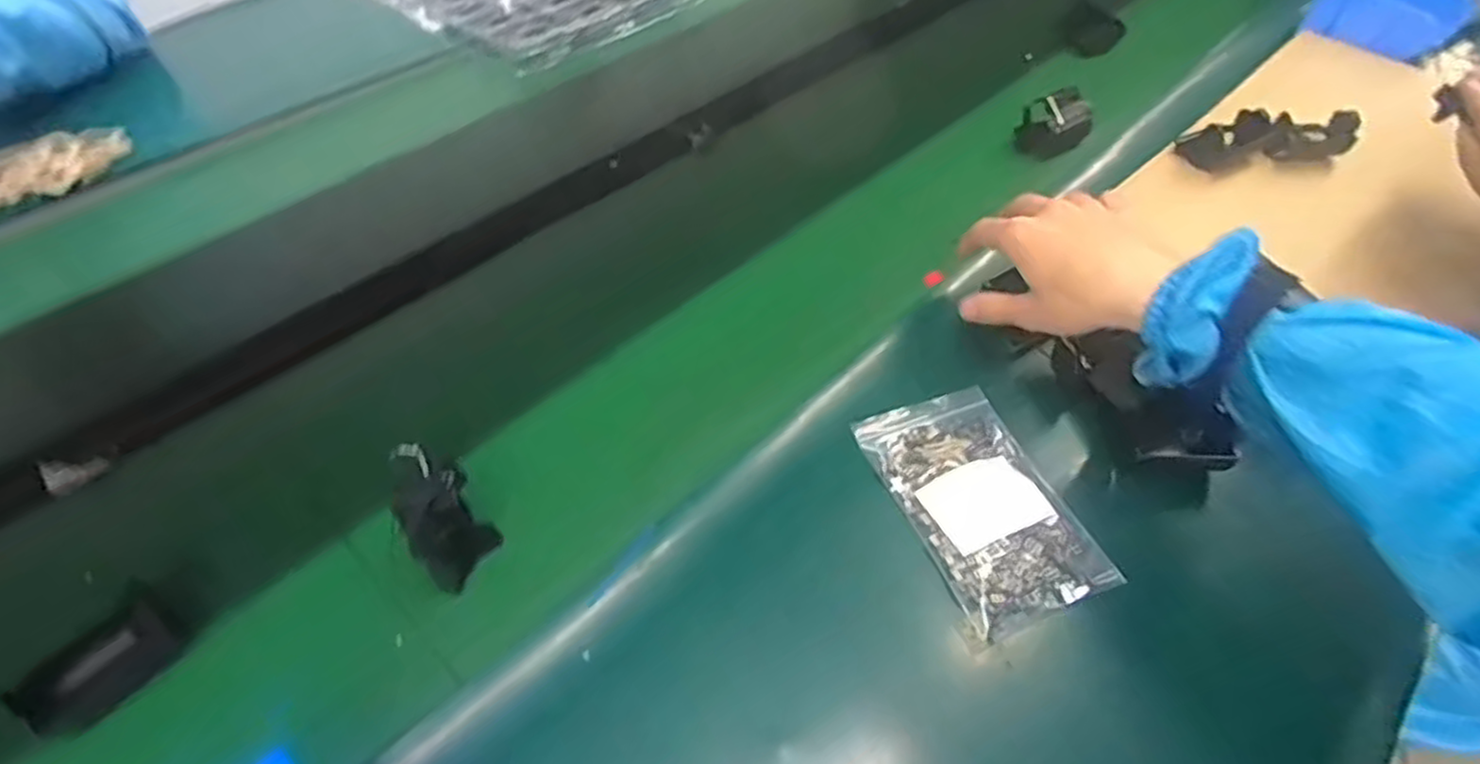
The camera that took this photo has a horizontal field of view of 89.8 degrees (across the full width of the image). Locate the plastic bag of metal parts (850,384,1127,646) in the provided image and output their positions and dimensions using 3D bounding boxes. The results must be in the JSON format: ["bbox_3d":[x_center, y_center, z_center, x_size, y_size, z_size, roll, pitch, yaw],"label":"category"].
[{"bbox_3d":[0.148,0.074,0.463,0.096,0.026,0.154,-17,52,-14],"label":"plastic bag of metal parts"}]

